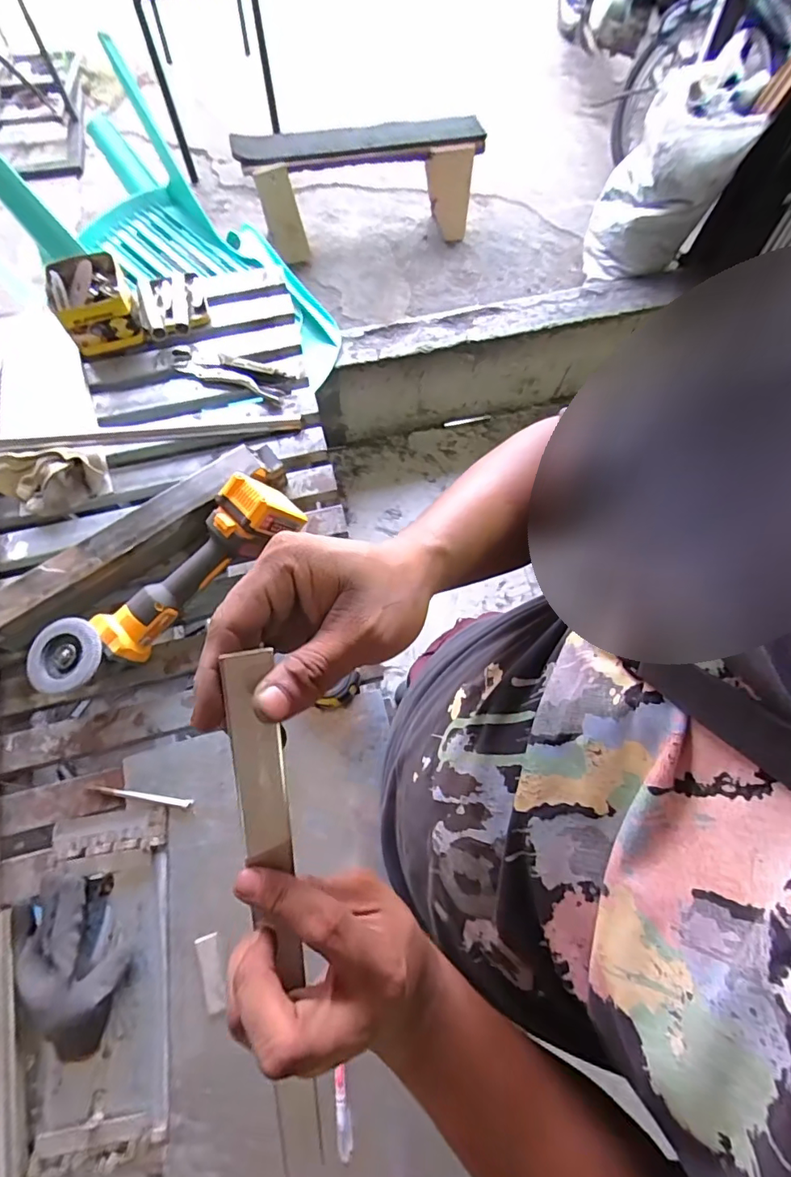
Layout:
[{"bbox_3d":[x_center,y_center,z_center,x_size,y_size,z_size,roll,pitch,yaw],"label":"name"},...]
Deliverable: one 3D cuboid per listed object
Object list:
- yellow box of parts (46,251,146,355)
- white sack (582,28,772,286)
[{"bbox_3d":[-0.516,-0.493,0.880,0.118,0.097,0.124,-17,71,-6],"label":"yellow box of parts"},{"bbox_3d":[0.710,-1.067,1.375,0.229,0.460,0.231,3,70,1],"label":"white sack"}]

